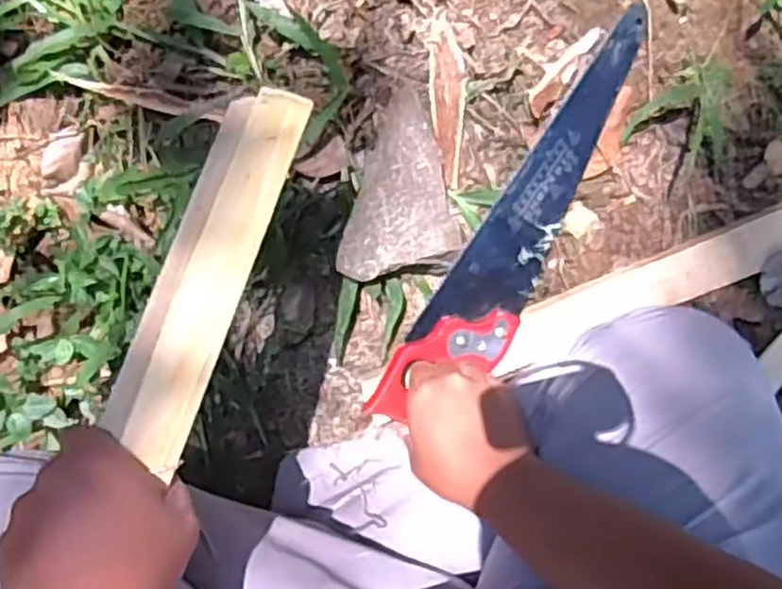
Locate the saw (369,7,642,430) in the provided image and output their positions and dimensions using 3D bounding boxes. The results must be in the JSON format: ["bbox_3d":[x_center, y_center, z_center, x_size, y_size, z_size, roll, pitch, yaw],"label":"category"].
[{"bbox_3d":[0.136,-0.068,0.716,0.084,0.021,0.450,38,79,-16],"label":"saw"}]

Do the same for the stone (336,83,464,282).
[{"bbox_3d":[0.026,-0.093,0.712,0.111,0.069,0.168,18,96,-5],"label":"stone"}]

